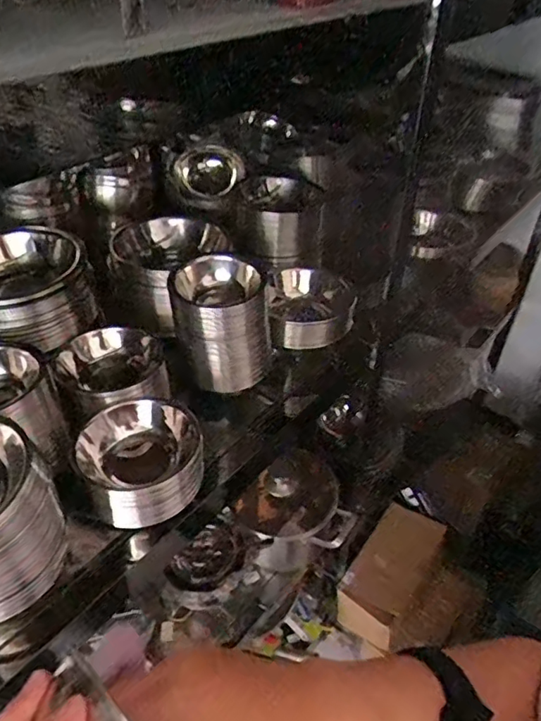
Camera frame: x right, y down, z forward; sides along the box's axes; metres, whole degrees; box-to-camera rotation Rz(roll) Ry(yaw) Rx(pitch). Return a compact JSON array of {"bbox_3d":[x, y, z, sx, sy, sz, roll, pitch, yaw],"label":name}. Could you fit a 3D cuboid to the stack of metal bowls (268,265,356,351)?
[{"bbox_3d":[0.064,-0.084,0.811,0.140,0.071,0.119,0,40,-2],"label":"stack of metal bowls"}]

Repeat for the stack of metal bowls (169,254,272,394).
[{"bbox_3d":[-0.063,-0.045,0.705,0.092,0.162,0.098,26,46,27],"label":"stack of metal bowls"}]

